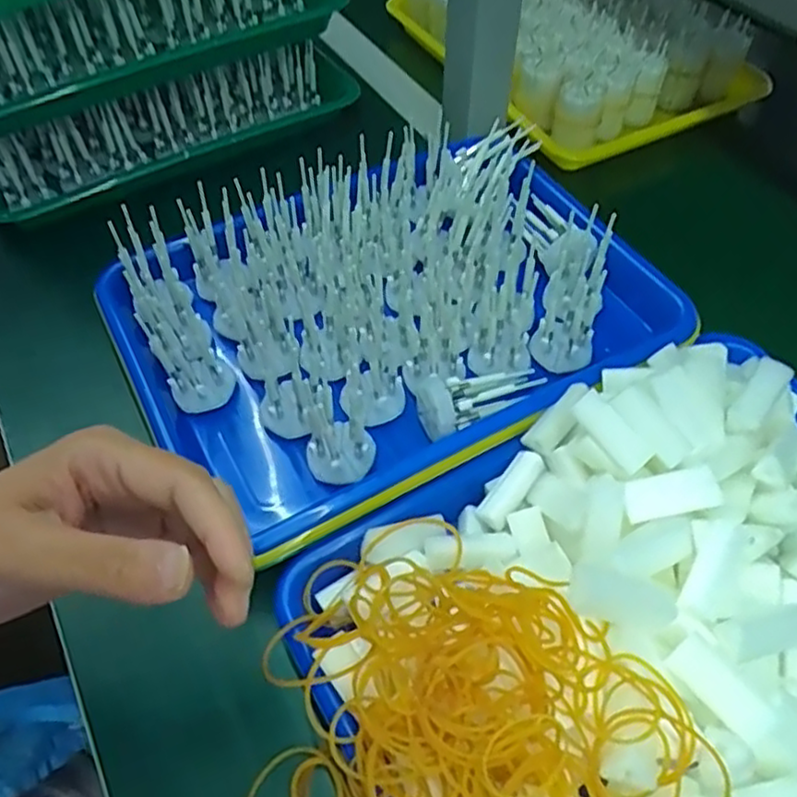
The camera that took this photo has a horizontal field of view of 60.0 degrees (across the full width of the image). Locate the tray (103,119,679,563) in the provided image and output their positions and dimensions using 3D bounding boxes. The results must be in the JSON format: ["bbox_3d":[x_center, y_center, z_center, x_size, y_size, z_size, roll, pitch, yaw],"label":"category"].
[{"bbox_3d":[-0.004,-0.065,0.438,0.329,0.088,0.242,-22,56,-16],"label":"tray"}]

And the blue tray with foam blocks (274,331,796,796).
[{"bbox_3d":[0.127,0.098,0.325,0.316,0.078,0.235,-26,57,-18],"label":"blue tray with foam blocks"}]

